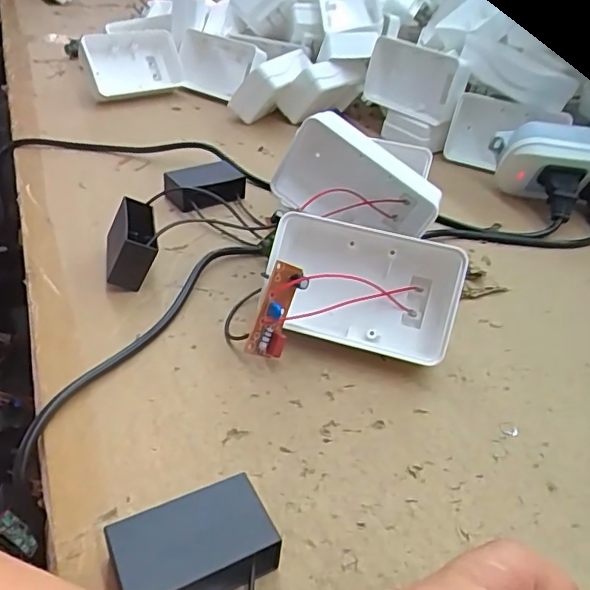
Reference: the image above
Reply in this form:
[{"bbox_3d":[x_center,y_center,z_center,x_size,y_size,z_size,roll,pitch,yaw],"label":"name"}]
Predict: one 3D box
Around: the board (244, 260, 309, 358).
[{"bbox_3d":[-0.008,0.008,0.259,0.016,0.044,0.010,21,4,19],"label":"board"}]

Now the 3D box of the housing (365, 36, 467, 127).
[{"bbox_3d":[0.101,-0.188,0.488,0.095,0.057,0.019,34,20,32],"label":"housing"}]

